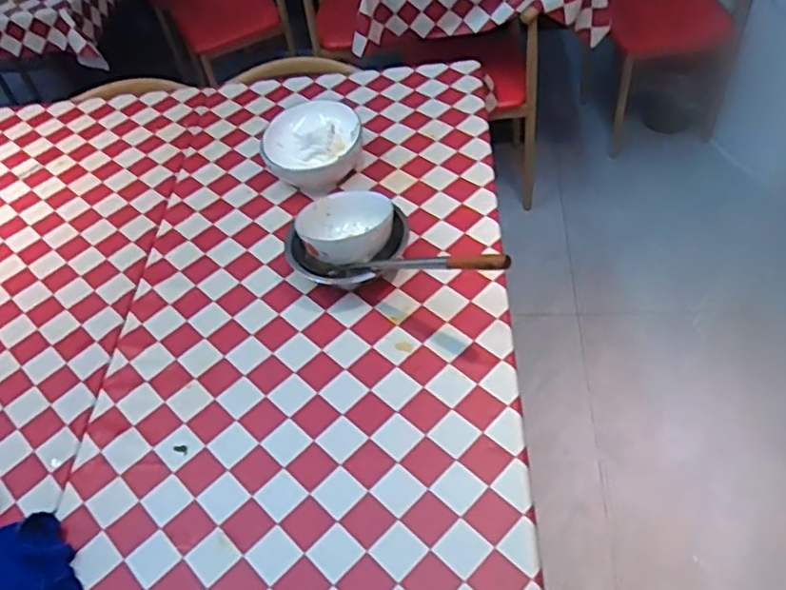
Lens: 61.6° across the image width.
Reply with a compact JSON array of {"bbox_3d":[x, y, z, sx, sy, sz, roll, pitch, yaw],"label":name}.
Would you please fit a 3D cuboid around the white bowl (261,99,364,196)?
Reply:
[{"bbox_3d":[-0.146,-0.272,1.214,0.182,0.113,0.182,-5,49,5],"label":"white bowl"}]

